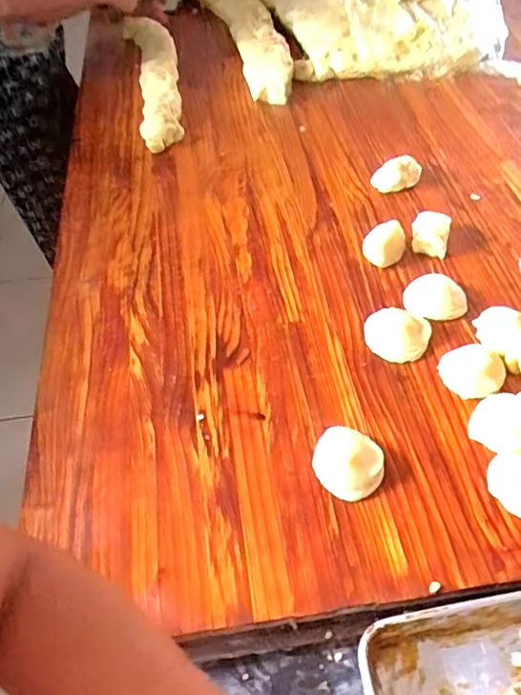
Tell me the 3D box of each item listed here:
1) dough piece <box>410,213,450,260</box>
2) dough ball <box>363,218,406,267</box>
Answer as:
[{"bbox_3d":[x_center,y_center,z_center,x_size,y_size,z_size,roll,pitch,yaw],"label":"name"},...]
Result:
[{"bbox_3d":[0.275,-0.184,0.904,0.057,0.044,0.069,11,52,13],"label":"dough piece"},{"bbox_3d":[0.194,-0.161,0.872,0.059,0.047,0.059,-2,50,2],"label":"dough ball"}]

